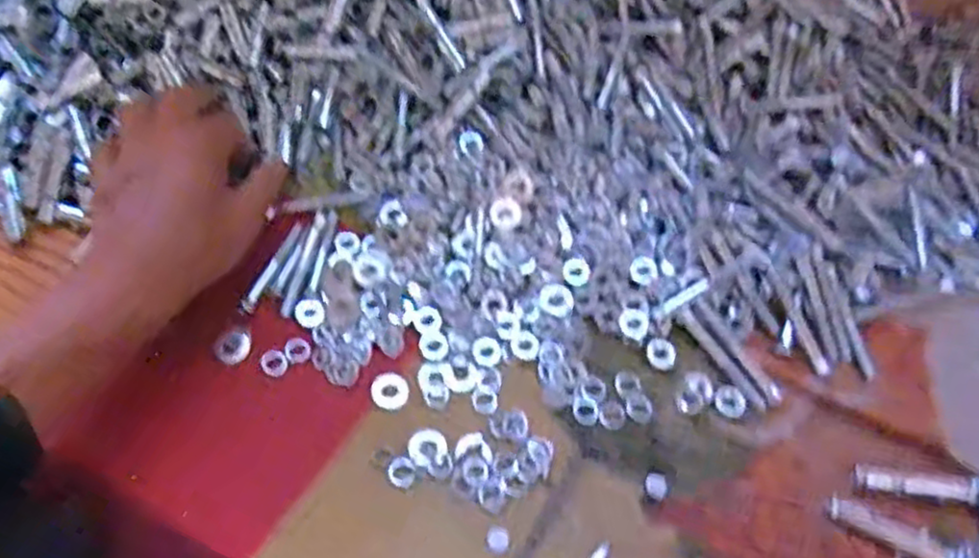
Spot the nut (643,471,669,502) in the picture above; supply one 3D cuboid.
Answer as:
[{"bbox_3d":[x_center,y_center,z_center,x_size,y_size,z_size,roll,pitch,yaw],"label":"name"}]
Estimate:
[{"bbox_3d":[0.071,0.087,0.304,0.010,0.004,0.013,20,61,14],"label":"nut"}]

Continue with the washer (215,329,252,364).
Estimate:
[{"bbox_3d":[-0.121,0.032,0.341,0.017,0.005,0.015,-40,65,-20],"label":"washer"}]

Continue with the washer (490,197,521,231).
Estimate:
[{"bbox_3d":[0.008,-0.034,0.380,0.016,0.004,0.019,-16,59,-8],"label":"washer"}]

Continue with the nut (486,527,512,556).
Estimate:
[{"bbox_3d":[0.004,0.105,0.290,0.010,0.004,0.011,-1,58,1],"label":"nut"}]

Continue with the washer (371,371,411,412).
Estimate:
[{"bbox_3d":[-0.046,0.051,0.332,0.017,0.004,0.018,-1,58,1],"label":"washer"}]

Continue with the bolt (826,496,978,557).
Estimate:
[{"bbox_3d":[0.166,0.104,0.288,0.057,0.008,0.011,27,63,17],"label":"bolt"}]

